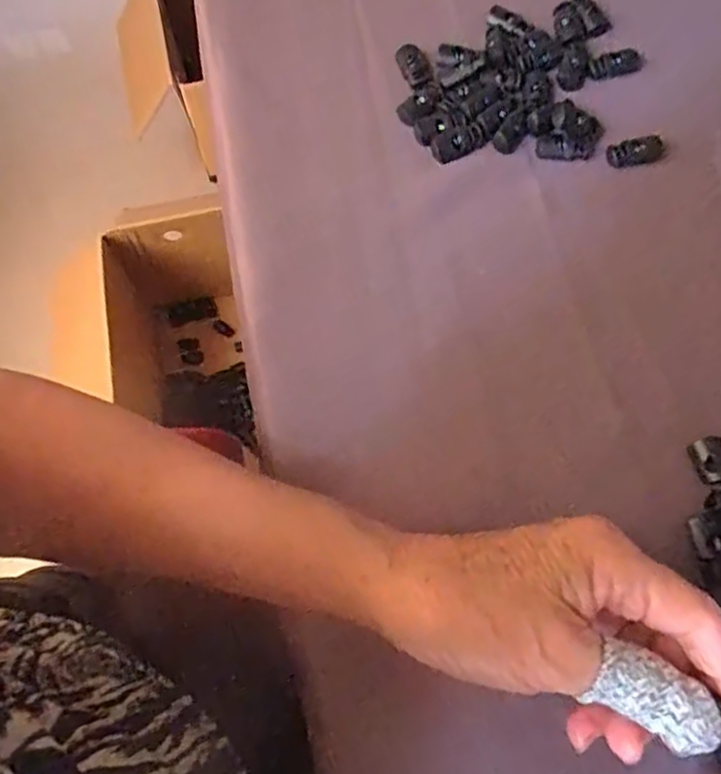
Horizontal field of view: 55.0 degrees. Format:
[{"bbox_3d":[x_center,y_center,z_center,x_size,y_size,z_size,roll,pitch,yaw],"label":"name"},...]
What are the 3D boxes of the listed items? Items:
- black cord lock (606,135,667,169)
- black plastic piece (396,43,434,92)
[{"bbox_3d":[0.153,-0.129,0.381,0.032,0.007,0.015,-9,69,-1],"label":"black cord lock"},{"bbox_3d":[0.033,-0.187,0.404,0.016,0.009,0.032,-21,70,-6],"label":"black plastic piece"}]

